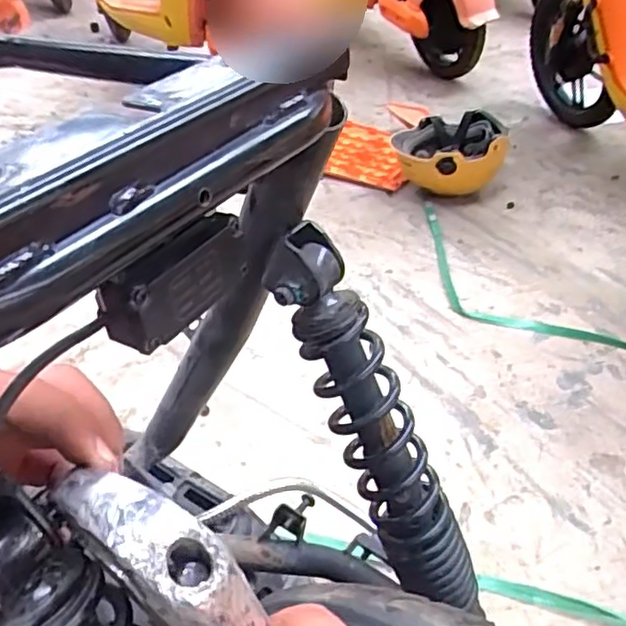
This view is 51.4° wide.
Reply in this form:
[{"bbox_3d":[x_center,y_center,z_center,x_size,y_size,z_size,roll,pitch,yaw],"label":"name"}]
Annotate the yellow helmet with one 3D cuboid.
[{"bbox_3d":[0.315,-0.359,1.527,0.246,0.155,0.211,0,38,3],"label":"yellow helmet"}]

